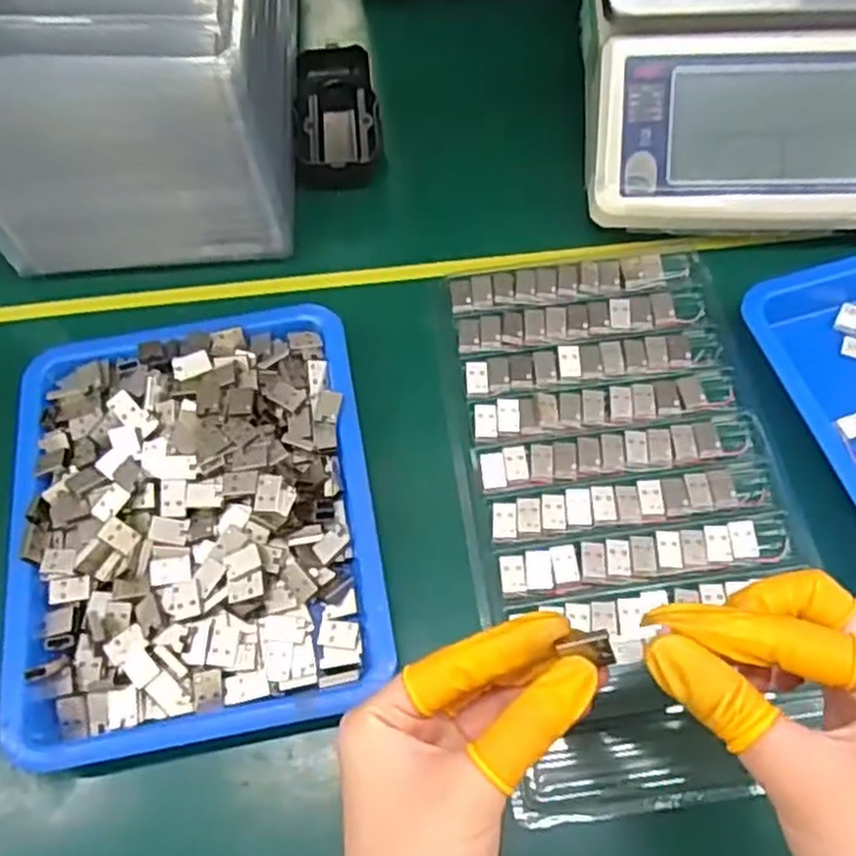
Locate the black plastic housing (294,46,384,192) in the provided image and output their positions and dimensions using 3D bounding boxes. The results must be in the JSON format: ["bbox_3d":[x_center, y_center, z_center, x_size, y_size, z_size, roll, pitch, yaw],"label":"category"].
[{"bbox_3d":[-0.061,-0.209,0.519,0.054,0.030,0.104,-5,64,-1],"label":"black plastic housing"}]

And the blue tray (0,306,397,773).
[{"bbox_3d":[-0.115,0.041,0.384,0.169,0.033,0.214,-9,64,-3],"label":"blue tray"}]

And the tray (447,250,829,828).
[{"bbox_3d":[0.101,0.032,0.396,0.153,0.009,0.287,-7,64,-1],"label":"tray"}]

